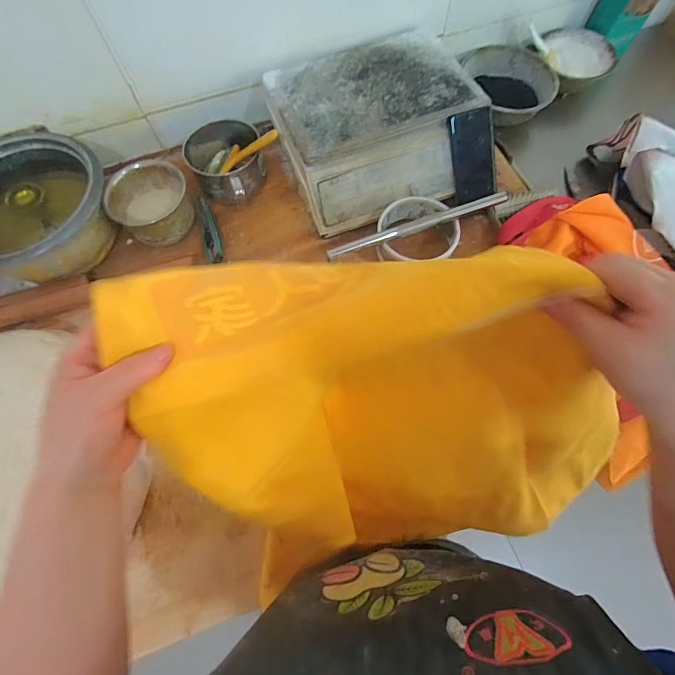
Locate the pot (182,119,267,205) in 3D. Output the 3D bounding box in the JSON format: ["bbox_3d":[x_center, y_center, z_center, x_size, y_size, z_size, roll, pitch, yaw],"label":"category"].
[{"bbox_3d":[-0.201,-0.309,0.681,0.132,0.092,0.133,0,69,1],"label":"pot"}]

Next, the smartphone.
[{"bbox_3d":[0.225,-0.299,0.643,0.071,0.135,0.010,-15,24,7],"label":"smartphone"}]

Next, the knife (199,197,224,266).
[{"bbox_3d":[-0.220,-0.187,0.665,0.028,0.015,0.139,-15,70,-4],"label":"knife"}]

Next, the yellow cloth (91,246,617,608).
[{"bbox_3d":[0.043,0.064,0.388,0.422,0.296,0.231,-7,69,-1],"label":"yellow cloth"}]

